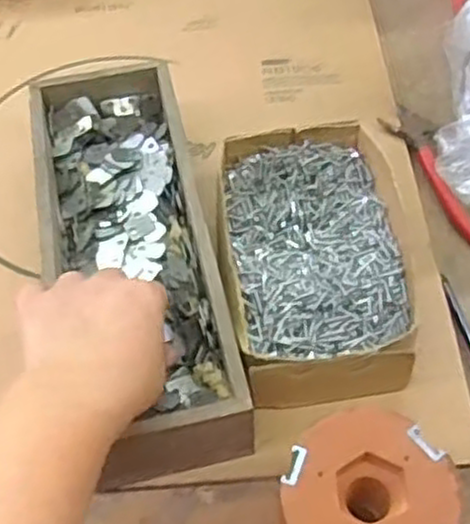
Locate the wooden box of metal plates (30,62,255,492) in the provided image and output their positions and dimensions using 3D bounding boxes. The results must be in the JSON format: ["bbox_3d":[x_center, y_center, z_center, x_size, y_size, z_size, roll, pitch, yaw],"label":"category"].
[{"bbox_3d":[-0.062,-0.008,0.474,0.100,0.062,0.286,-15,56,-10],"label":"wooden box of metal plates"}]

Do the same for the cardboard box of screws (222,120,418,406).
[{"bbox_3d":[0.053,0.001,0.477,0.120,0.054,0.195,-4,55,-2],"label":"cardboard box of screws"}]

